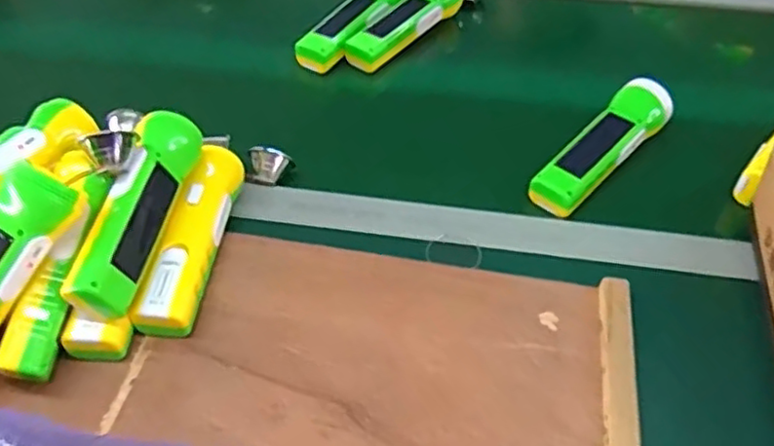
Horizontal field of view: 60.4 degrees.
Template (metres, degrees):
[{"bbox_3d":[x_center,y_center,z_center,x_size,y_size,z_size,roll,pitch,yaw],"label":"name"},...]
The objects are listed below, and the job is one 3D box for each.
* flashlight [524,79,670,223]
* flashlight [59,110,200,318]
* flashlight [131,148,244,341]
[{"bbox_3d":[0.201,-0.074,0.609,0.173,0.039,0.045,-36,56,-28],"label":"flashlight"},{"bbox_3d":[-0.182,-0.012,0.484,0.035,0.055,0.163,6,47,7],"label":"flashlight"},{"bbox_3d":[-0.151,0.010,0.522,0.041,0.053,0.166,6,47,7],"label":"flashlight"}]

